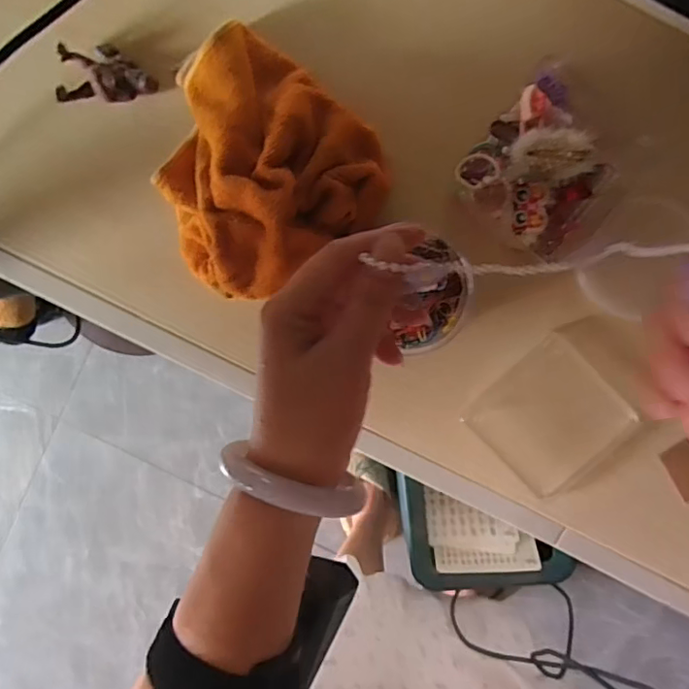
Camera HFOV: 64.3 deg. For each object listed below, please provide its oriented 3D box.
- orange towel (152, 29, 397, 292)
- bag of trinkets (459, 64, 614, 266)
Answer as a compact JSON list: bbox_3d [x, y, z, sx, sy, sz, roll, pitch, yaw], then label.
[{"bbox_3d":[-0.059,-0.119,0.357,0.145,0.045,0.148,-33,95,4],"label":"orange towel"},{"bbox_3d":[0.137,-0.118,0.369,0.094,0.043,0.106,41,95,-3],"label":"bag of trinkets"}]

